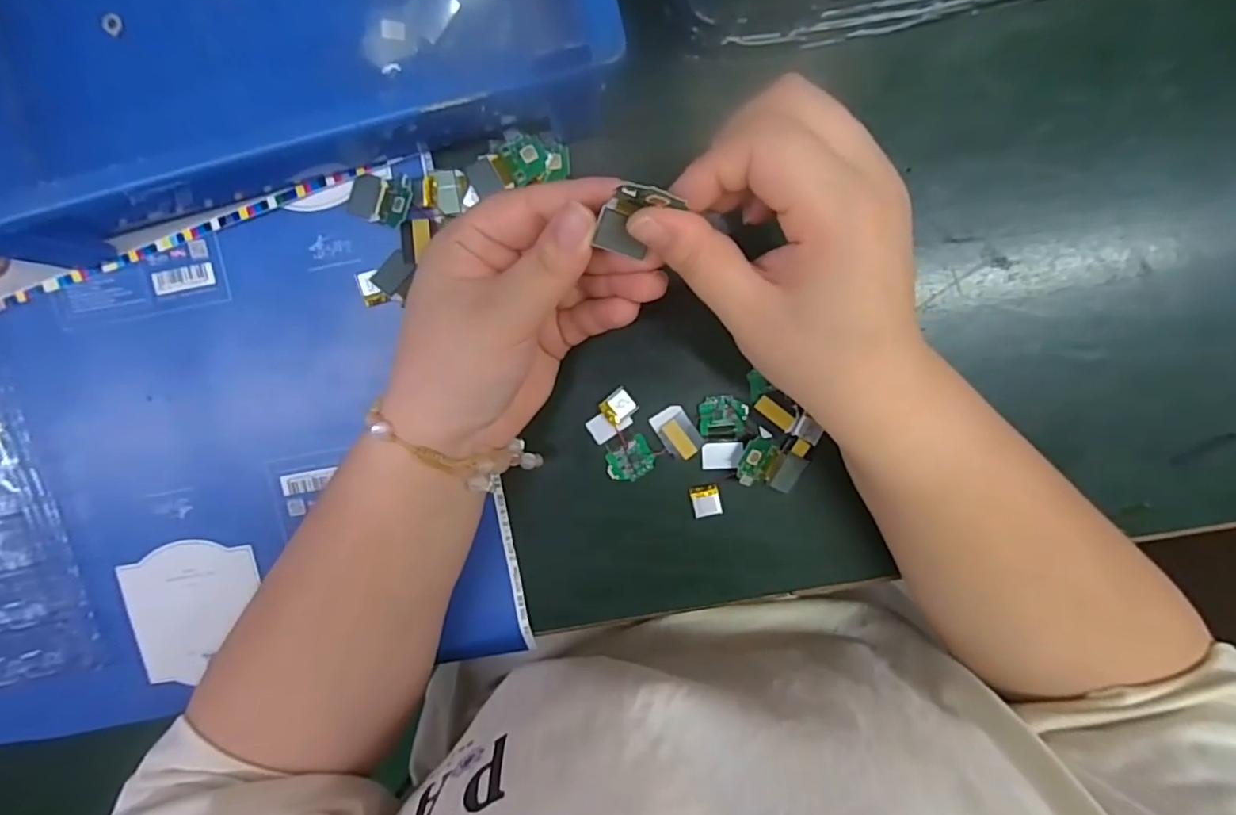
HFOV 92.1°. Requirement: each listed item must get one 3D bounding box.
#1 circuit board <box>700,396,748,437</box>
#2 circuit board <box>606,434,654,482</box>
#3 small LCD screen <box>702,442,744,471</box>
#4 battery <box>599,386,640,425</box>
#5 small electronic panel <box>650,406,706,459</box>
[{"bbox_3d":[0.055,0.005,0.309,0.024,0.004,0.021,-2,95,2],"label":"circuit board"},{"bbox_3d":[0.007,0.029,0.312,0.025,0.004,0.019,-36,93,4],"label":"circuit board"},{"bbox_3d":[0.055,0.025,0.316,0.022,0.005,0.015,-2,95,2],"label":"small LCD screen"},{"bbox_3d":[0.000,0.000,0.309,0.016,0.005,0.014,-42,92,5],"label":"battery"},{"bbox_3d":[0.032,0.013,0.310,0.018,0.004,0.028,-35,93,4],"label":"small electronic panel"}]

